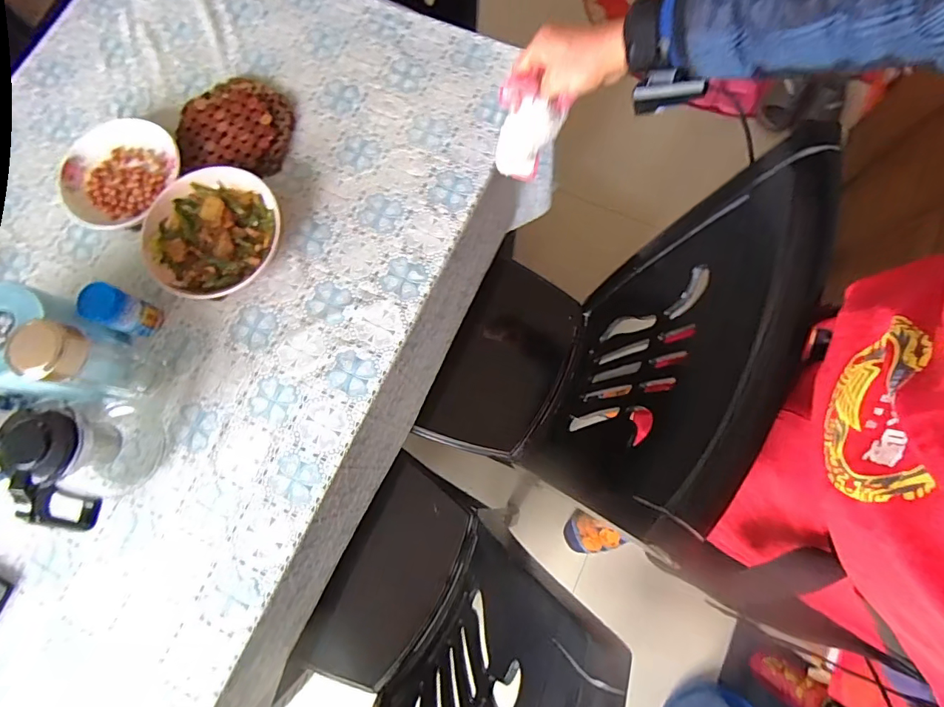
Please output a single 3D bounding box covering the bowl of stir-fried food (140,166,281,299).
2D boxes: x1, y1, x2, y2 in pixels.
[{"bbox_3d":[-0.359,-0.166,0.659,0.173,0.045,0.188,0,77,2],"label":"bowl of stir-fried food"}]

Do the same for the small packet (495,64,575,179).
[{"bbox_3d":[0.070,-0.262,0.558,0.076,0.129,0.032,3,77,2],"label":"small packet"}]

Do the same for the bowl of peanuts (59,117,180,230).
[{"bbox_3d":[-0.517,-0.260,0.694,0.164,0.035,0.173,0,77,2],"label":"bowl of peanuts"}]

